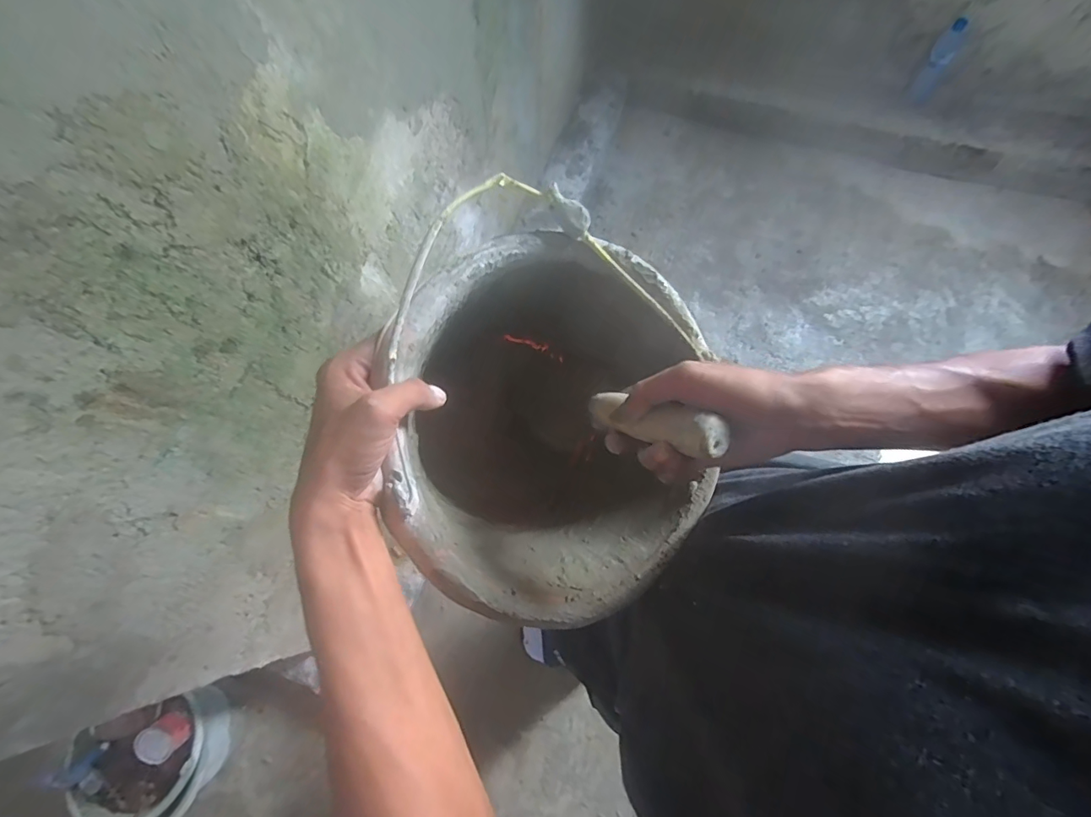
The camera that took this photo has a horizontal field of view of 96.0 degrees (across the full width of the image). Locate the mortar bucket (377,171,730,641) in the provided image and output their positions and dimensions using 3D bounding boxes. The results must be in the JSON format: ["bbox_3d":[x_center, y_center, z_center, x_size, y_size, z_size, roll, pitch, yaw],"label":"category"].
[{"bbox_3d":[-0.015,0.012,0.481,0.306,0.261,0.298,17,81,-24],"label":"mortar bucket"}]

